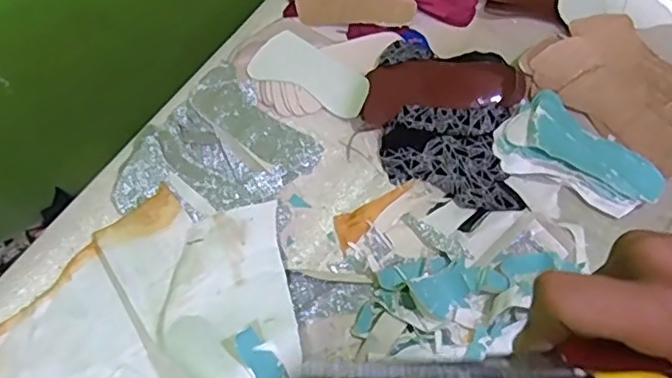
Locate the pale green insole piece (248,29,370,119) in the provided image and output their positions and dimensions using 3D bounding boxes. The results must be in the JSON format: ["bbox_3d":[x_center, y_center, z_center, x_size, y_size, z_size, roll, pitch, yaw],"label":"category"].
[{"bbox_3d":[-0.032,-0.148,0.788,0.157,0.009,0.068,26,102,13],"label":"pale green insole piece"}]

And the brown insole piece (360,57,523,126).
[{"bbox_3d":[0.128,-0.128,0.771,0.190,0.029,0.072,-7,65,-1],"label":"brown insole piece"}]

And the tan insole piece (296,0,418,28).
[{"bbox_3d":[0.019,-0.244,0.836,0.165,0.013,0.066,18,89,8],"label":"tan insole piece"}]

